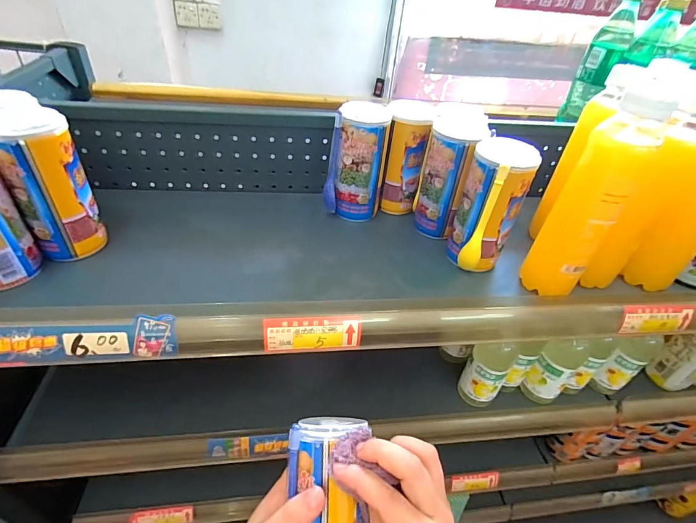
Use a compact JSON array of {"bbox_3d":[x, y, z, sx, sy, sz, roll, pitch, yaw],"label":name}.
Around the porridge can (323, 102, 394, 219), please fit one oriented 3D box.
[{"bbox_3d":[0.012,-0.130,0.495,0.073,0.137,0.061,10,41,4],"label":"porridge can"}]

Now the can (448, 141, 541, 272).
[{"bbox_3d":[0.164,-0.065,0.428,0.066,0.138,0.080,22,43,17],"label":"can"}]

